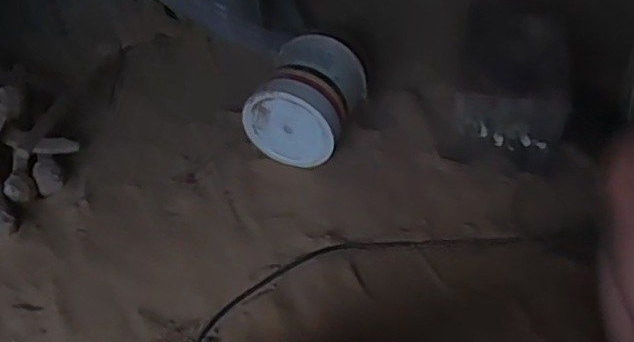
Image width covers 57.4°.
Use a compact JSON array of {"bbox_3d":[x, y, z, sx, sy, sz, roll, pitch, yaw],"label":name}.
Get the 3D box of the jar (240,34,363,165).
[{"bbox_3d":[-0.019,-0.134,1.094,0.175,0.177,0.175,16,45,16],"label":"jar"}]

